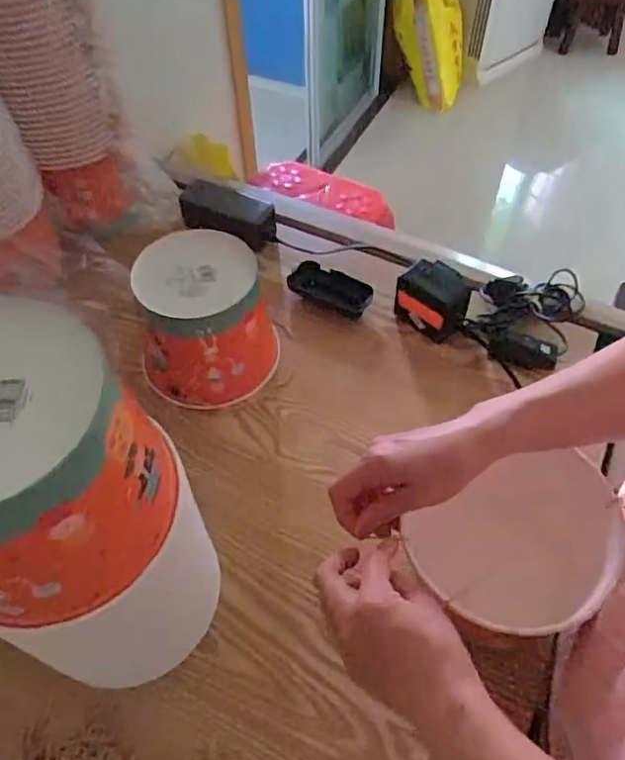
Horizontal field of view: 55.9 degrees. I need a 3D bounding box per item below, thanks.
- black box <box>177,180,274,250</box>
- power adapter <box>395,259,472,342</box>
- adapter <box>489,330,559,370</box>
[{"bbox_3d":[-0.115,-0.229,0.817,0.136,0.054,0.062,13,55,10],"label":"black box"},{"bbox_3d":[0.146,-0.094,0.709,0.082,0.072,0.059,30,59,21],"label":"power adapter"},{"bbox_3d":[0.243,-0.033,0.683,0.076,0.025,0.032,13,55,10],"label":"adapter"}]

